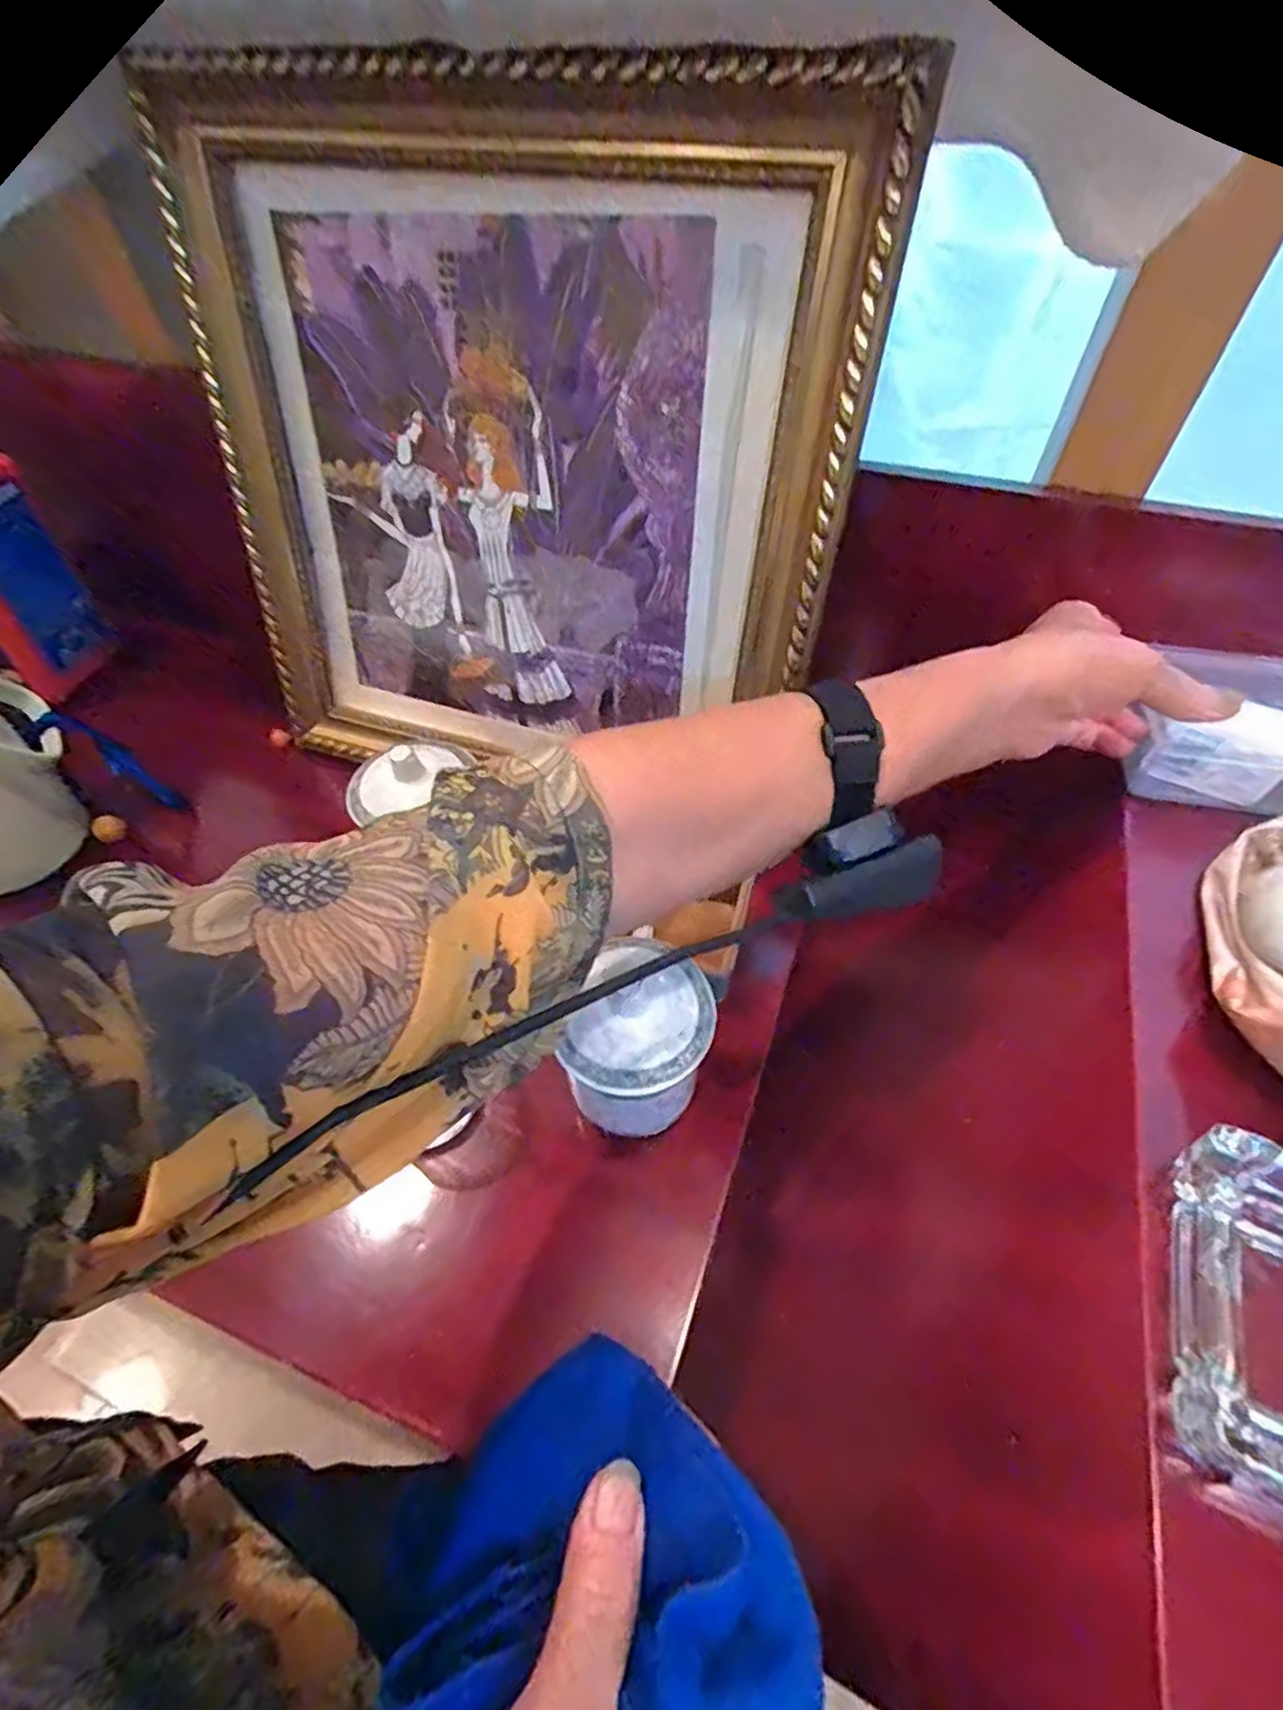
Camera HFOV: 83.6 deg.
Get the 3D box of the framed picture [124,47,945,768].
[{"bbox_3d":[-0.106,-0.238,0.489,0.468,0.403,0.048,19,39,17],"label":"framed picture"}]

